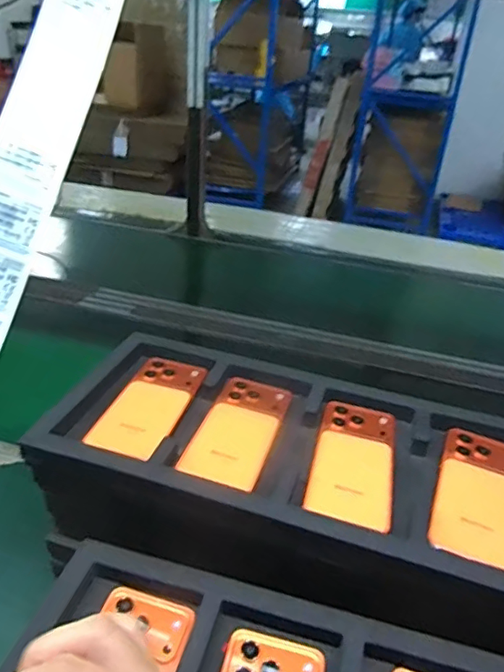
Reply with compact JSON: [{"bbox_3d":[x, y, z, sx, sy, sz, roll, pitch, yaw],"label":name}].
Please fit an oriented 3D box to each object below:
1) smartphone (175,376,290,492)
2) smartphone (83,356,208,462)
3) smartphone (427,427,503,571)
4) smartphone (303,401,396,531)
[{"bbox_3d":[-0.013,0.095,0.539,0.077,0.008,0.157,13,32,14],"label":"smartphone"},{"bbox_3d":[-0.110,0.072,0.558,0.077,0.013,0.166,11,32,11],"label":"smartphone"},{"bbox_3d":[0.213,0.145,0.484,0.075,0.010,0.169,16,33,19],"label":"smartphone"},{"bbox_3d":[0.101,0.121,0.512,0.074,0.008,0.157,12,32,12],"label":"smartphone"}]

